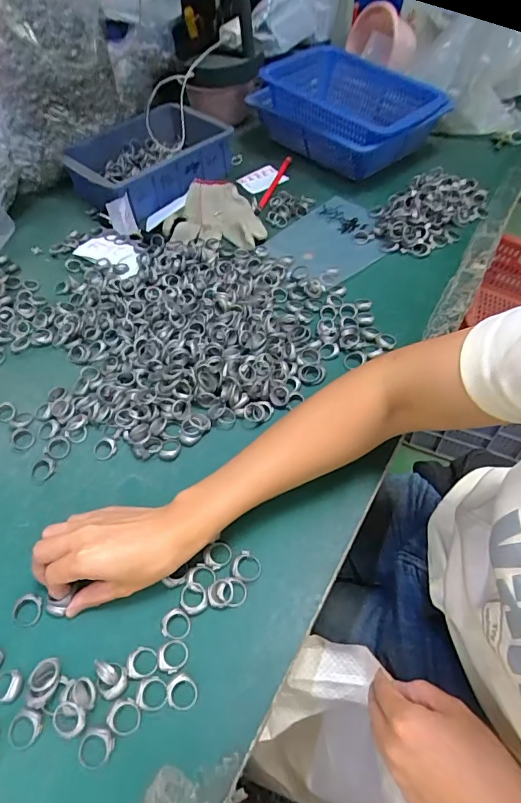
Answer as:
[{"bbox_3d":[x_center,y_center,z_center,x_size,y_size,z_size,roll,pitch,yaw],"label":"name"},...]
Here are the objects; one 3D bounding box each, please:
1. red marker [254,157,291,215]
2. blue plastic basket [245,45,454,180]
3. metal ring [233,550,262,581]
[{"bbox_3d":[0.019,-0.360,0.761,0.017,0.009,0.169,13,54,14],"label":"red marker"},{"bbox_3d":[0.162,-0.514,0.803,0.236,0.107,0.288,-35,58,-21],"label":"blue plastic basket"},{"bbox_3d":[-0.011,0.138,0.383,0.023,0.004,0.023,-2,52,2],"label":"metal ring"}]

